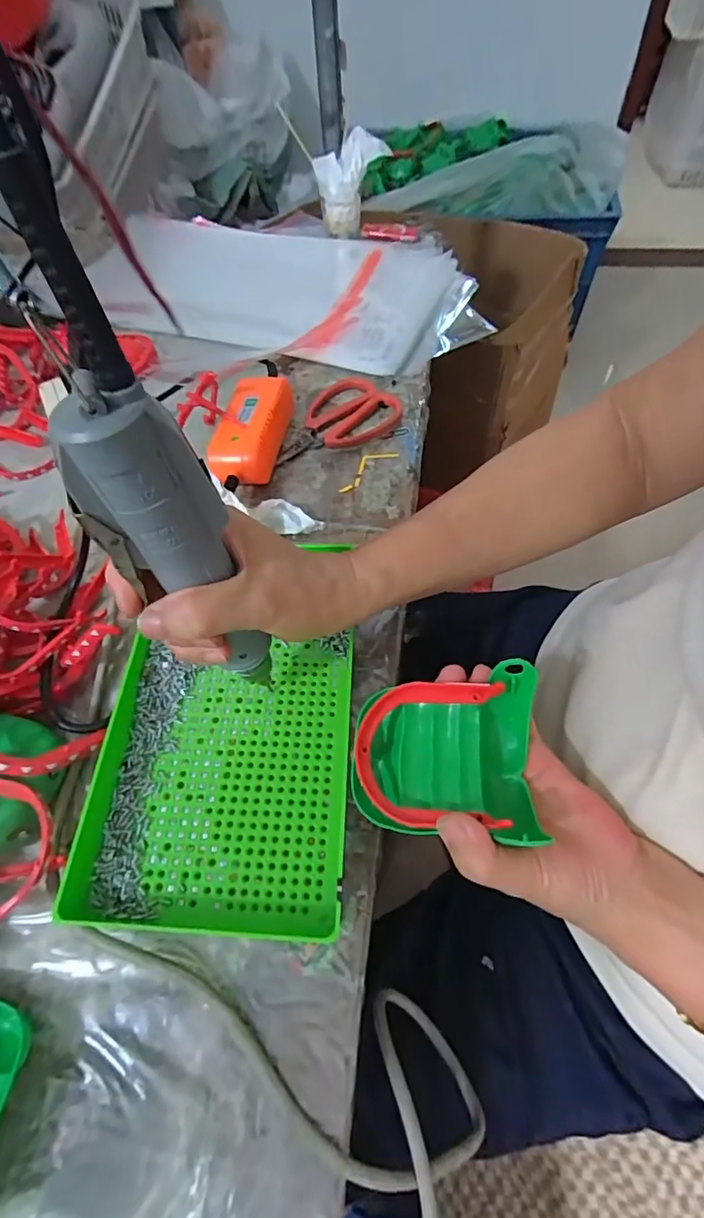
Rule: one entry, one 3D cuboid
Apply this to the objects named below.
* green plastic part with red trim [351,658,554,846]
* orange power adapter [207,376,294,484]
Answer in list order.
[{"bbox_3d":[0.052,0.081,0.279,0.098,0.051,0.084,1,58,4],"label":"green plastic part with red trim"},{"bbox_3d":[-0.091,-0.165,0.477,0.063,0.042,0.127,10,59,9],"label":"orange power adapter"}]

